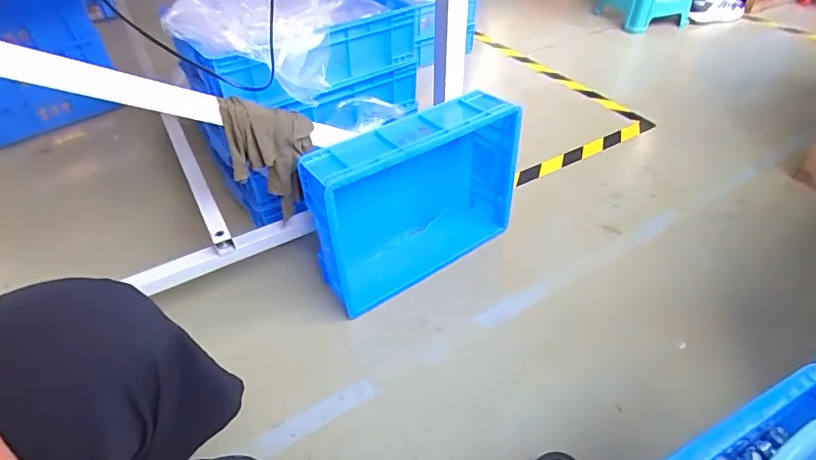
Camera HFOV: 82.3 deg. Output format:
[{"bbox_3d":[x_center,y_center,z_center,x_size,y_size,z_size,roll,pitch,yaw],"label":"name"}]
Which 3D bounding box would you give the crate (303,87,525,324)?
[{"bbox_3d":[0.016,-0.063,0.897,0.408,0.298,0.152,-24,47,-22],"label":"crate"}]

